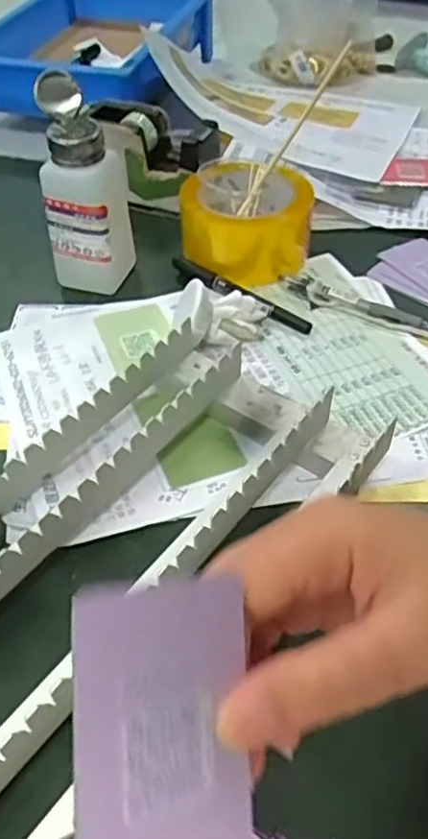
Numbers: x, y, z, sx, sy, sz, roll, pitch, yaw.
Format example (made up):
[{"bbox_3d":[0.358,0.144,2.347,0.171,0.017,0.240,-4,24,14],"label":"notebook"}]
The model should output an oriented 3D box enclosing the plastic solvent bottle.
[{"bbox_3d":[-0.097,-0.172,0.506,0.061,0.143,0.059,1,47,2],"label":"plastic solvent bottle"}]

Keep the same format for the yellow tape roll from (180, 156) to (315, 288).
[{"bbox_3d":[0.029,-0.170,0.560,0.101,0.070,0.101,-1,47,1],"label":"yellow tape roll"}]

